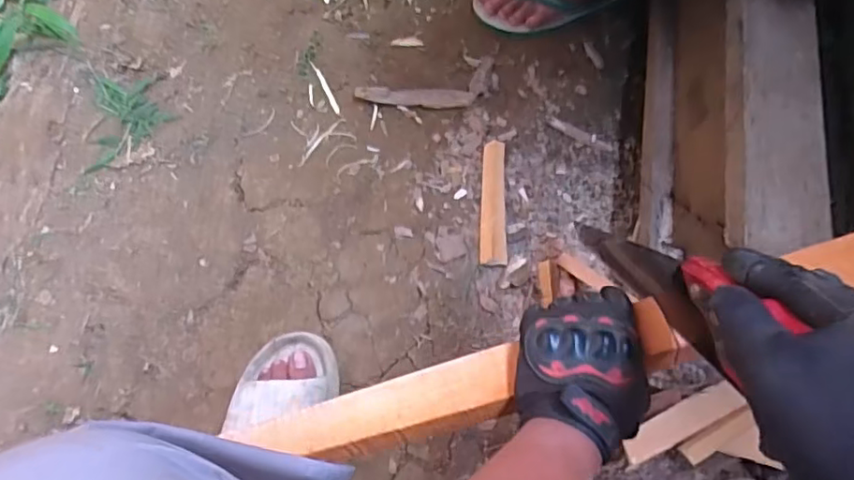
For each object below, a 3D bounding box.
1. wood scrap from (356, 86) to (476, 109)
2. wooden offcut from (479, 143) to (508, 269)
[{"bbox_3d":[-0.018,-0.204,0.867,0.167,0.022,0.027,3,69,0],"label":"wood scrap"},{"bbox_3d":[0.090,-0.051,0.814,0.035,0.009,0.174,-3,71,15],"label":"wooden offcut"}]

